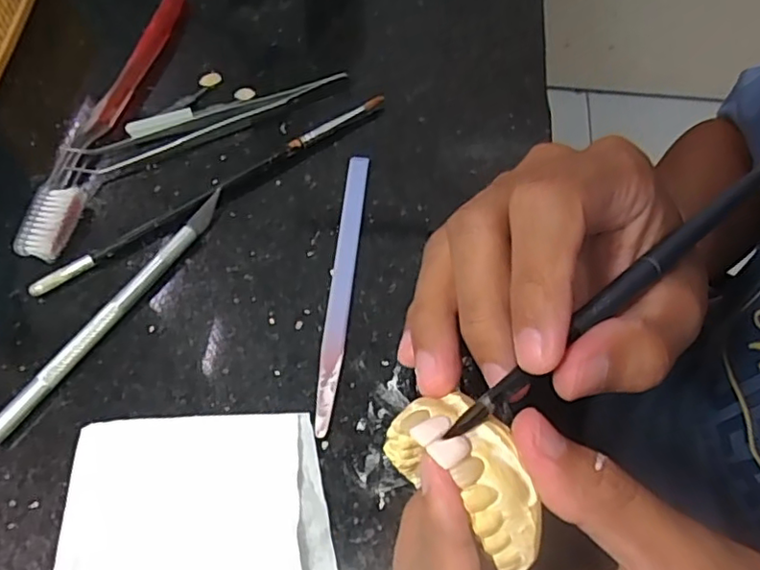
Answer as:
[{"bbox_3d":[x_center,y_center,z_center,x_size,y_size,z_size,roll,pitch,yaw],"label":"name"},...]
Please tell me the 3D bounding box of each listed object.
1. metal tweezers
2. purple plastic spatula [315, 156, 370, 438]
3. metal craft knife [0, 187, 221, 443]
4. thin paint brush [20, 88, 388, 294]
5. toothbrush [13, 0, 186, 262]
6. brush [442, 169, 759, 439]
[{"bbox_3d":[-0.088,-0.085,0.310,0.146,0.008,0.016,-23,64,-13],"label":"metal tweezers"},{"bbox_3d":[-0.017,-0.002,0.269,0.010,0.004,0.136,5,62,2],"label":"purple plastic spatula"},{"bbox_3d":[-0.113,0.009,0.261,0.010,0.009,0.137,31,65,15],"label":"metal craft knife"},{"bbox_3d":[-0.076,-0.047,0.291,0.187,0.008,0.007,-33,67,-17],"label":"thin paint brush"},{"bbox_3d":[-0.140,-0.092,0.314,0.024,0.012,0.183,10,62,4],"label":"toothbrush"},{"bbox_3d":[0.080,-0.003,0.183,0.160,0.006,0.006,-33,67,-22],"label":"brush"}]

